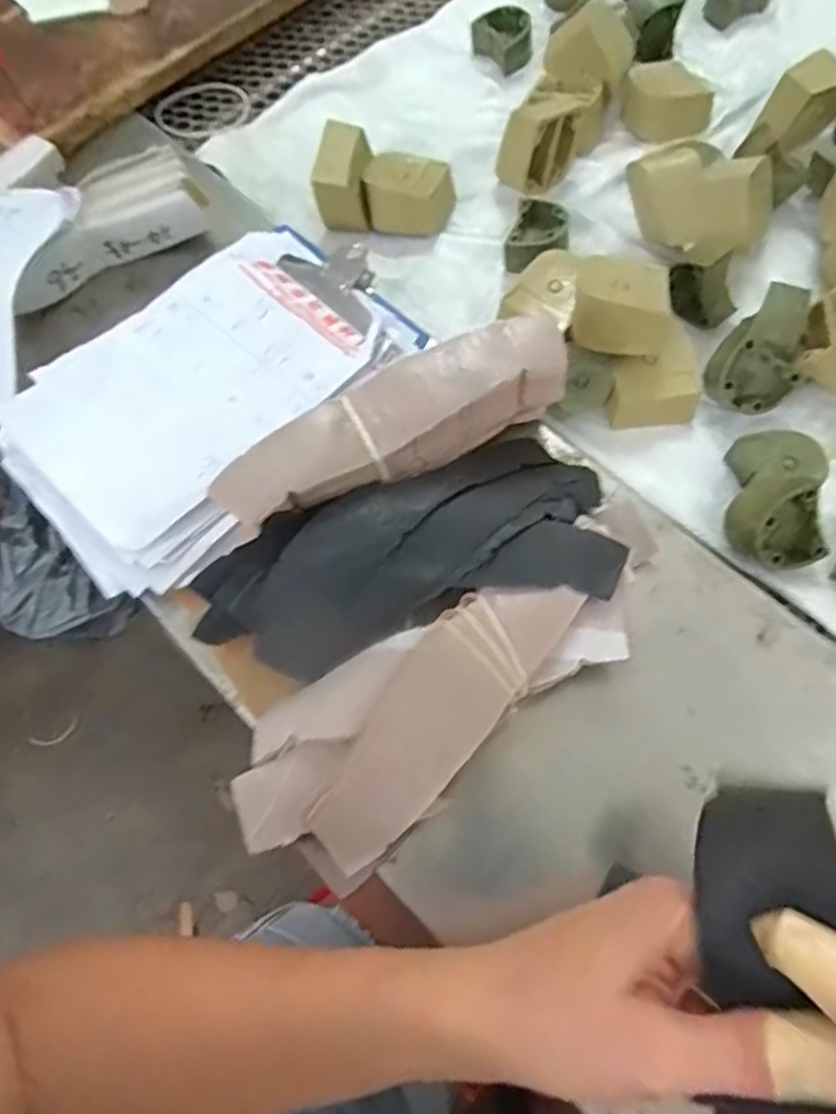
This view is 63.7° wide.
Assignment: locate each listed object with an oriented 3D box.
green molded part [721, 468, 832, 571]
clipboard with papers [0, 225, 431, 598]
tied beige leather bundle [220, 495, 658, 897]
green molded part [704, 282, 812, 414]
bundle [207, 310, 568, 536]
[{"bbox_3d":[0.189,-0.017,0.359,0.043,0.050,0.028,-25,25,3],"label":"green molded part"},{"bbox_3d":[-0.121,-0.103,0.401,0.161,0.021,0.241,40,74,16],"label":"clipboard with papers"},{"bbox_3d":[0.028,0.059,0.318,0.241,0.033,0.079,-31,70,-11],"label":"tied beige leather bundle"},{"bbox_3d":[0.205,-0.118,0.399,0.048,0.044,0.070,41,73,15],"label":"green molded part"},{"bbox_3d":[-0.011,-0.063,0.349,0.186,0.064,0.042,-29,71,-11],"label":"bundle"}]

